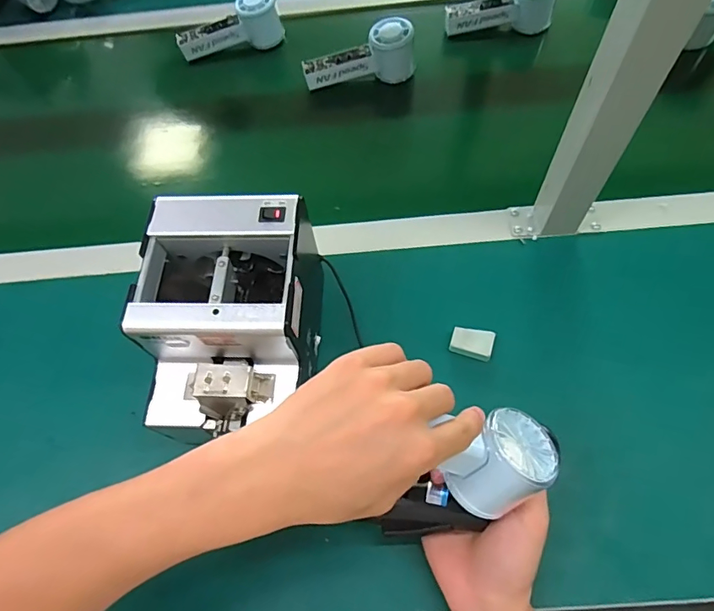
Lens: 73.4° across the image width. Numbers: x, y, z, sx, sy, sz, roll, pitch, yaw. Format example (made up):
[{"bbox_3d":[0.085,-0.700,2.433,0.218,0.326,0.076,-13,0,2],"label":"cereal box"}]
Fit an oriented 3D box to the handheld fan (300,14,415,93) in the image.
[{"bbox_3d":[0.002,-0.334,0.644,0.146,0.063,0.046,-11,62,-2],"label":"handheld fan"}]

